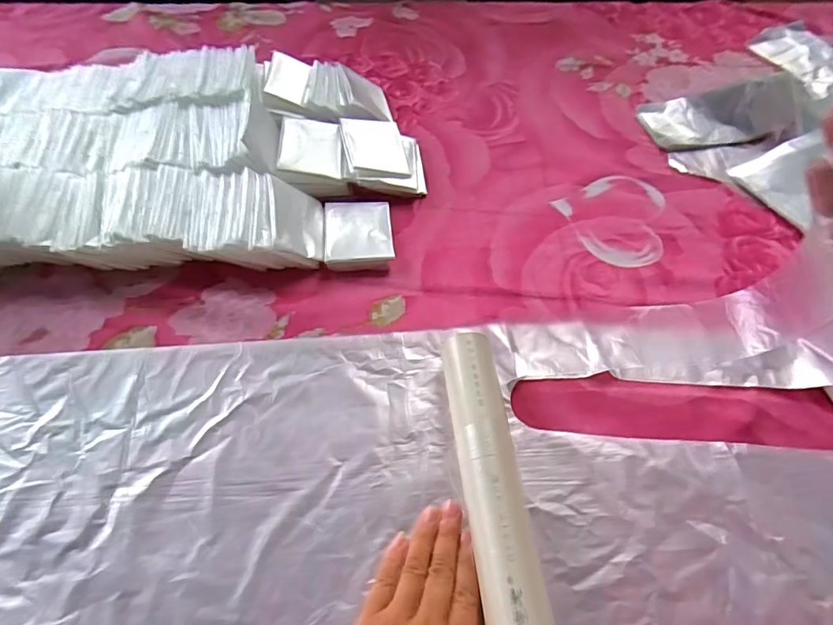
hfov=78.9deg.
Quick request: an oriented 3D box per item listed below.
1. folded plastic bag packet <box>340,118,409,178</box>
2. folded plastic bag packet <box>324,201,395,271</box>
[{"bbox_3d":[-0.043,-0.176,0.538,0.062,0.004,0.083,-7,63,-19],"label":"folded plastic bag packet"},{"bbox_3d":[-0.056,-0.077,0.487,0.063,0.012,0.084,-4,56,-6],"label":"folded plastic bag packet"}]

